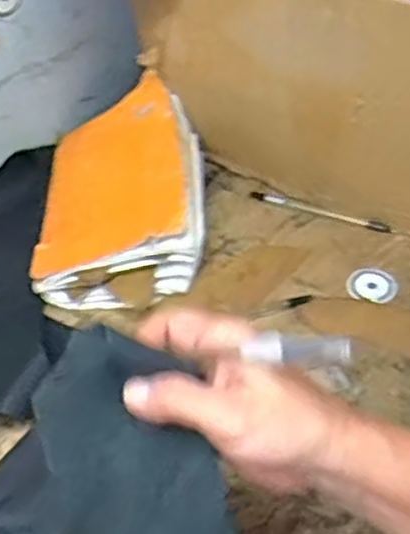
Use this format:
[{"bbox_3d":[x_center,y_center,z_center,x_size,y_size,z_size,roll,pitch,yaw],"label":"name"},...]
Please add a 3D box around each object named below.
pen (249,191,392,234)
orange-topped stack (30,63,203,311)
[{"bbox_3d":[0.105,-0.053,0.711,0.137,0.010,0.010,17,50,23],"label":"pen"},{"bbox_3d":[-0.076,-0.071,0.685,0.141,0.090,0.204,-4,45,3],"label":"orange-topped stack"}]

